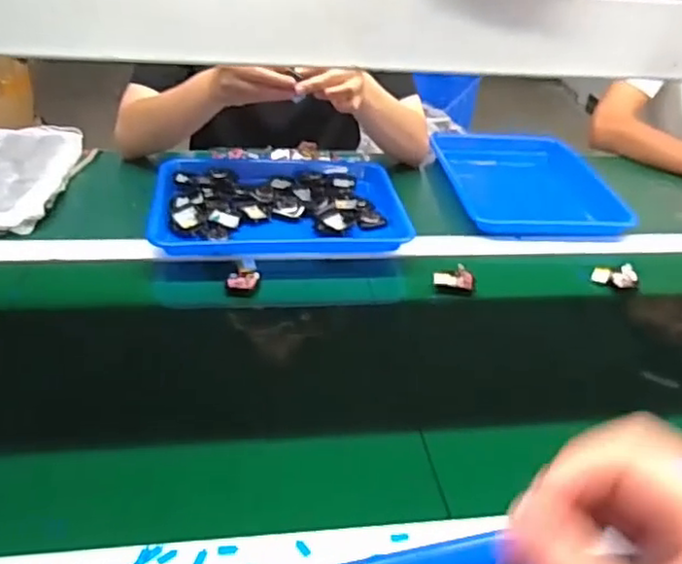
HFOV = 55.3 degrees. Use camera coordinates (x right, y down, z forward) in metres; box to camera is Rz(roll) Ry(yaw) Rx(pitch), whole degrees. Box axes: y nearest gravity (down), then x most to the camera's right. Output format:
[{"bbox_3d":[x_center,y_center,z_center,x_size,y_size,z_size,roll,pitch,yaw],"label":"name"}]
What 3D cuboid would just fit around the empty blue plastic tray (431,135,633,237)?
[{"bbox_3d":[0.284,-0.166,1.027,0.239,0.033,0.300,2,36,-5],"label":"empty blue plastic tray"}]

